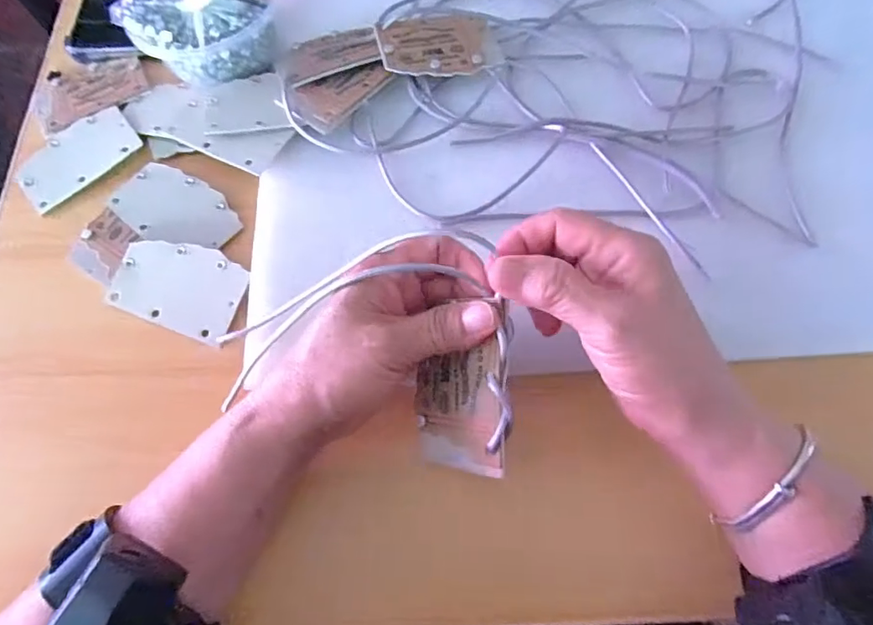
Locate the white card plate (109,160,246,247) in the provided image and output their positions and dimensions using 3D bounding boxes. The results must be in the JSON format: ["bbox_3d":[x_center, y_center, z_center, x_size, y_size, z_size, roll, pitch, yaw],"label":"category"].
[{"bbox_3d":[-0.174,-0.068,0.355,0.085,0.008,0.050,27,73,13],"label":"white card plate"}]

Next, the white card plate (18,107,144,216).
[{"bbox_3d":[-0.257,-0.111,0.378,0.083,0.007,0.048,-41,72,-12],"label":"white card plate"}]

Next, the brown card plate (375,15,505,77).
[{"bbox_3d":[0.002,-0.191,0.377,0.084,0.007,0.058,-11,66,-10],"label":"brown card plate"}]

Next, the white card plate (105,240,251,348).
[{"bbox_3d":[-0.163,-0.017,0.335,0.082,0.004,0.054,19,85,8],"label":"white card plate"}]

